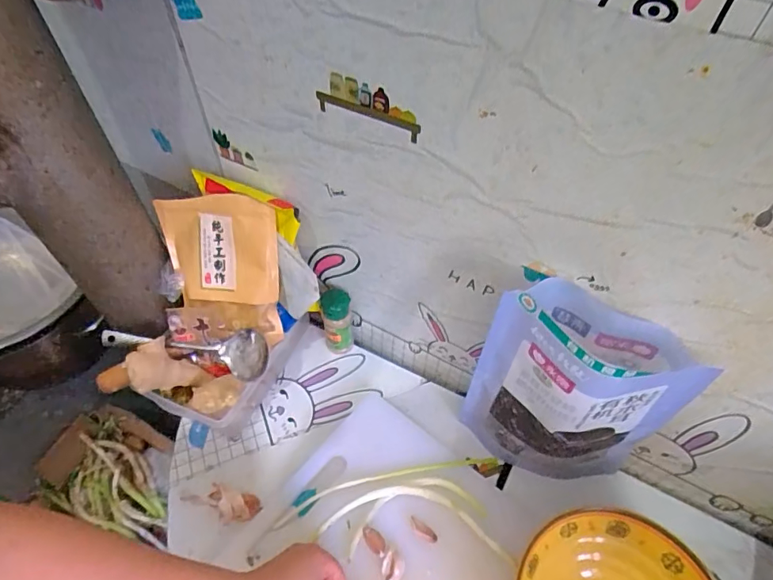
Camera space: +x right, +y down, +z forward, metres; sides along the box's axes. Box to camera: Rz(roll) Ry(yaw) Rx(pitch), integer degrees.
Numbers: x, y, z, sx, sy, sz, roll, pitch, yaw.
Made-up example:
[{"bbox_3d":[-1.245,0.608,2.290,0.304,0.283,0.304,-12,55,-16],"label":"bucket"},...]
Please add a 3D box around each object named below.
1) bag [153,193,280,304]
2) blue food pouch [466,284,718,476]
[{"bbox_3d":[-0.193,-0.047,0.567,0.144,0.124,0.019,4,18,14],"label":"bag"},{"bbox_3d":[0.176,0.113,0.490,0.174,0.264,0.073,25,57,17],"label":"blue food pouch"}]

